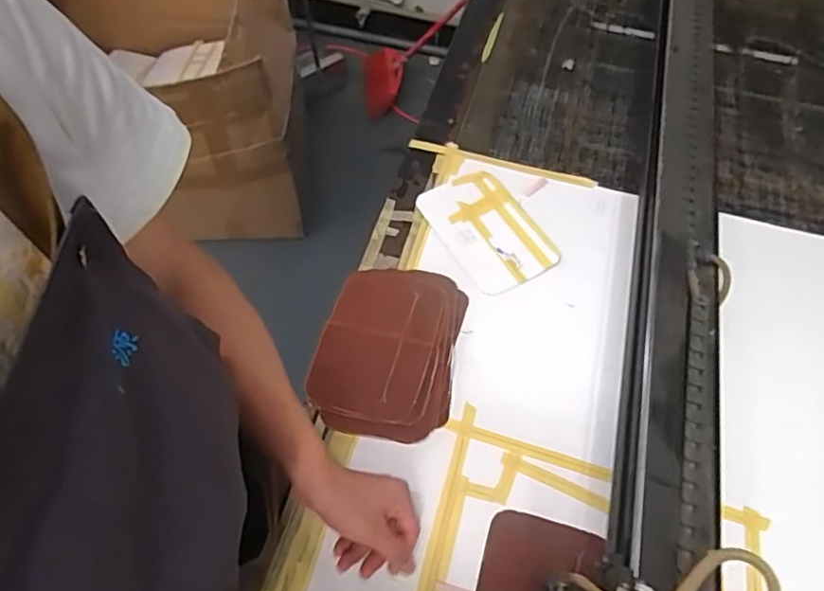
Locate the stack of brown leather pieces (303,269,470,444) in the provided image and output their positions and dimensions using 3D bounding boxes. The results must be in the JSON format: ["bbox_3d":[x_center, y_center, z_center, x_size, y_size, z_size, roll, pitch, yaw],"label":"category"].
[{"bbox_3d":[-0.027,0.061,0.734,0.166,0.033,0.230,10,58,5],"label":"stack of brown leather pieces"}]

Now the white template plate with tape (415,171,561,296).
[{"bbox_3d":[0.108,-0.098,0.857,0.137,0.010,0.202,-28,62,-18],"label":"white template plate with tape"}]

